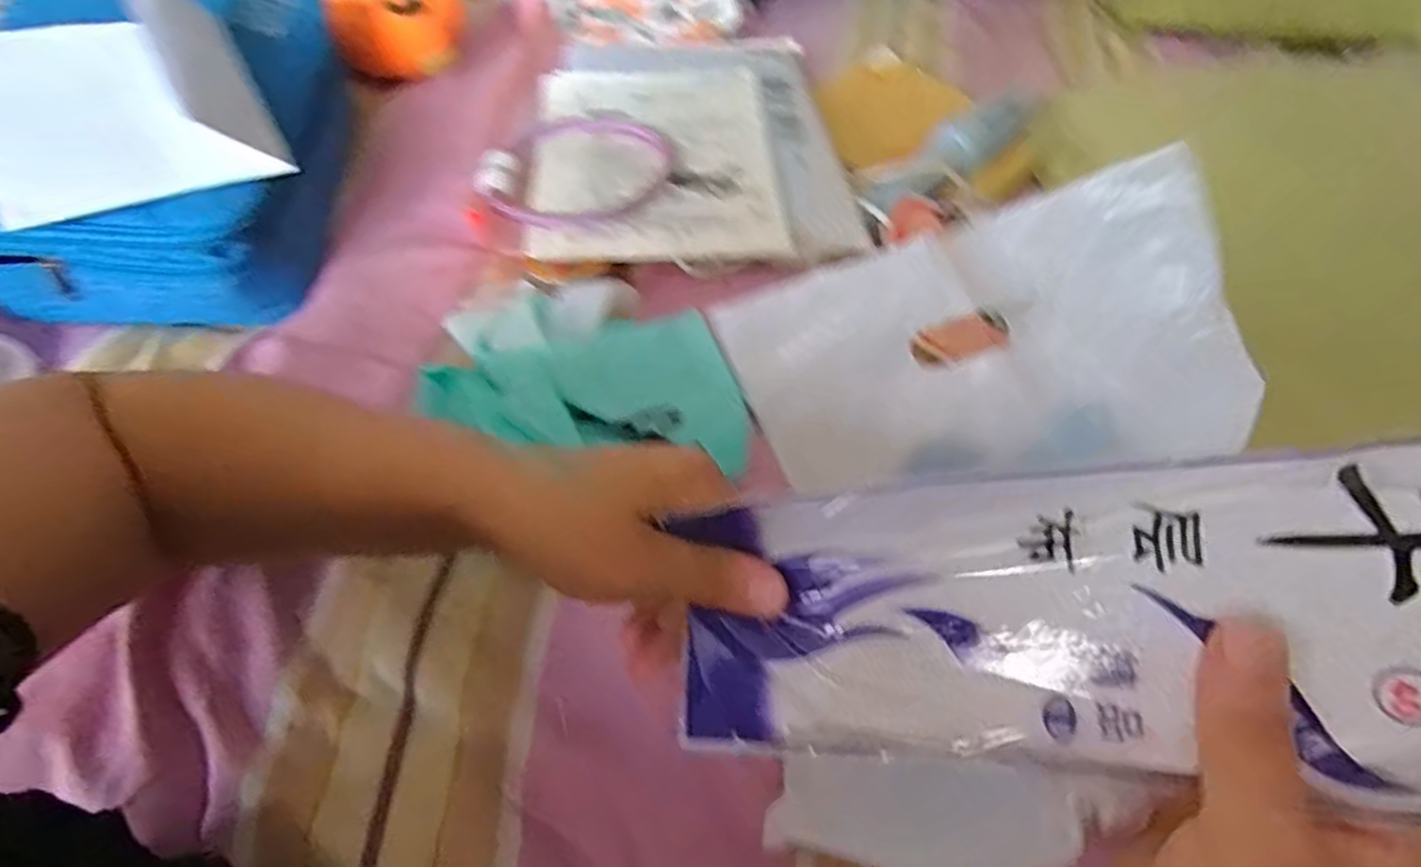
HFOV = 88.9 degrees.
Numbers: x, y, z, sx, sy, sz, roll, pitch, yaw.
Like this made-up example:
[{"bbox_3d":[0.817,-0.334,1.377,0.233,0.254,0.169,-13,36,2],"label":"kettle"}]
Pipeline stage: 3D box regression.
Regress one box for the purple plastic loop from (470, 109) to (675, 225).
[{"bbox_3d":[-0.100,-0.204,0.543,0.137,0.023,0.164,1,52,-5],"label":"purple plastic loop"}]

